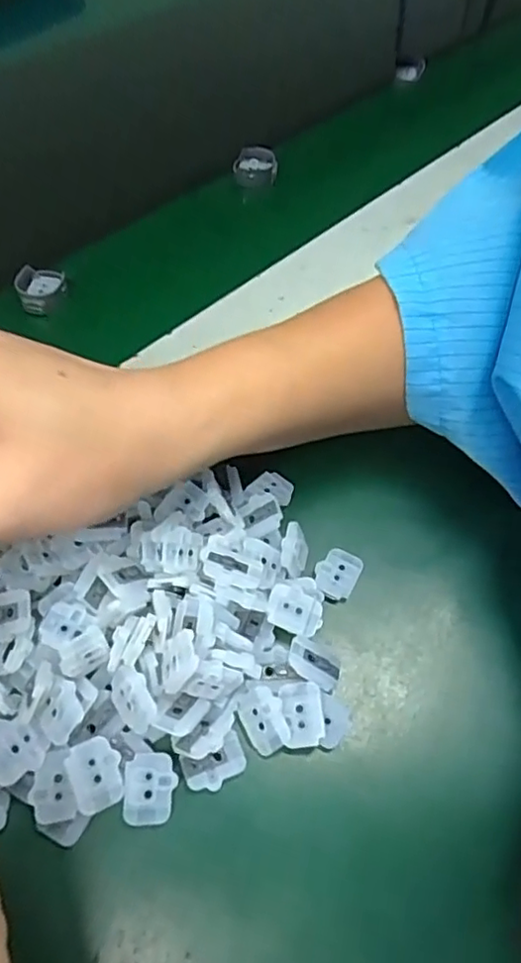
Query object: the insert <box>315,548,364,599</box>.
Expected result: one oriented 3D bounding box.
[{"bbox_3d":[0.032,0.038,0.258,0.017,0.004,0.020,26,60,13],"label":"insert"}]

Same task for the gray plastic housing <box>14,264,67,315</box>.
[{"bbox_3d":[-0.124,-0.108,0.350,0.024,0.013,0.029,-1,58,-4],"label":"gray plastic housing"}]

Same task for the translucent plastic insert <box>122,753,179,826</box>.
[{"bbox_3d":[-0.037,0.102,0.208,0.017,0.005,0.022,0,58,-3],"label":"translucent plastic insert"}]

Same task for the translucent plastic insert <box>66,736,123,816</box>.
[{"bbox_3d":[-0.054,0.097,0.206,0.016,0.007,0.021,-22,62,-16],"label":"translucent plastic insert"}]

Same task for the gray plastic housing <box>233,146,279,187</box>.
[{"bbox_3d":[-0.003,-0.211,0.417,0.029,0.013,0.031,1,58,-2],"label":"gray plastic housing"}]

